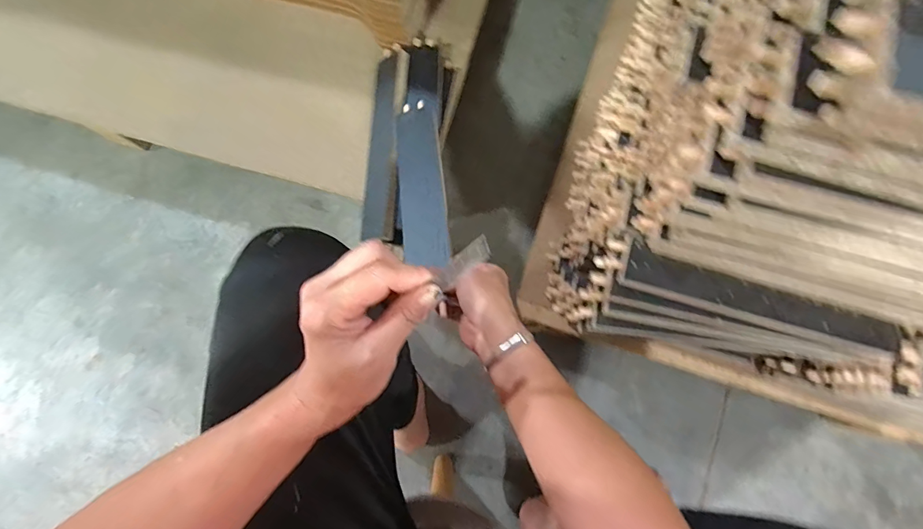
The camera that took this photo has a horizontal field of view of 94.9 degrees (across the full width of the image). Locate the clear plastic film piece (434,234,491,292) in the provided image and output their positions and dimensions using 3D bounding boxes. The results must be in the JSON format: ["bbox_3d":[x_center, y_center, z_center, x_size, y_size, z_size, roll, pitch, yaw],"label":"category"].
[{"bbox_3d":[0.001,0.000,0.267,0.047,0.017,0.004,-39,38,27],"label":"clear plastic film piece"}]

